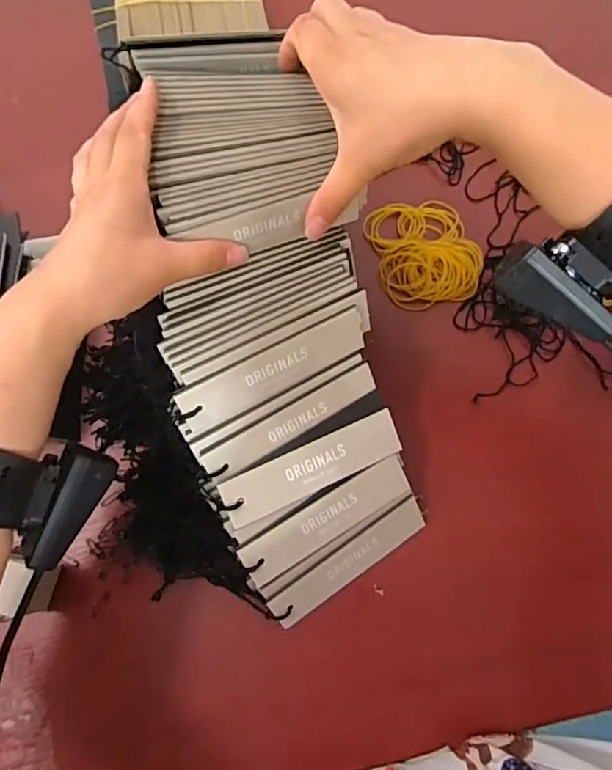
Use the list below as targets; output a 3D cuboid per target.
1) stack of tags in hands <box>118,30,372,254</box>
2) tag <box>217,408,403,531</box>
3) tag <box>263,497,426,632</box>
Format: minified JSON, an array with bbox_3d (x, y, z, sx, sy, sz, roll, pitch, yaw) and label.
[{"bbox_3d":[-0.043,-0.165,0.332,0.115,0.027,0.154,-11,71,-5],"label":"stack of tags in hands"},{"bbox_3d":[0.005,0.056,0.338,0.125,0.004,0.033,-23,100,-12],"label":"tag"},{"bbox_3d":[0.032,0.127,0.360,0.125,0.004,0.030,-33,117,-10],"label":"tag"}]

